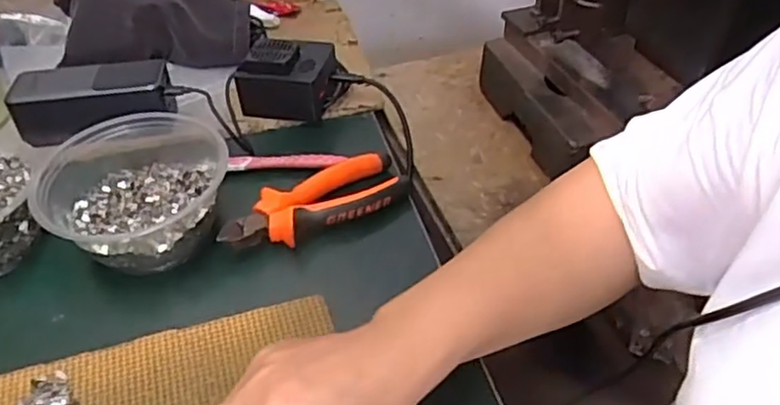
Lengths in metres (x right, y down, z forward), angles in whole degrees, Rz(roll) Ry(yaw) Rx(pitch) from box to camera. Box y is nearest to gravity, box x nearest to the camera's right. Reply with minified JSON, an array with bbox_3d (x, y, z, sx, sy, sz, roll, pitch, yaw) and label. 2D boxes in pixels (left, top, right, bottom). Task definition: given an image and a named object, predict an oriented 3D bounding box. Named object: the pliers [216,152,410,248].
[{"bbox_3d":[-0.057,-0.001,0.511,0.146,0.015,0.055,-24,48,-21],"label":"pliers"}]

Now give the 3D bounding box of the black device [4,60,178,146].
[{"bbox_3d":[-0.262,-0.092,0.592,0.135,0.049,0.057,-5,44,-2],"label":"black device"}]

